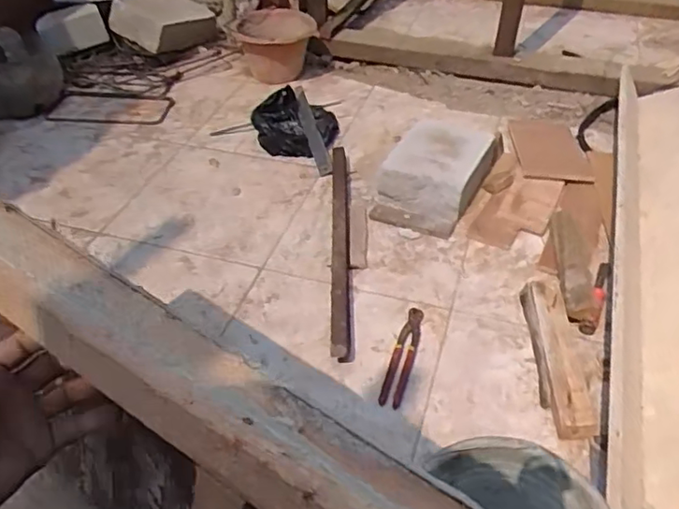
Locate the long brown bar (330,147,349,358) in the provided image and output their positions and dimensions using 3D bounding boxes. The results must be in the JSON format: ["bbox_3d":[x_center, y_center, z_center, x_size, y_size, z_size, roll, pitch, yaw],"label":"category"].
[{"bbox_3d":[0.001,-0.031,1.315,0.035,0.050,0.647,-1,42,1],"label":"long brown bar"}]

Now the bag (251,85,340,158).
[{"bbox_3d":[-0.117,-0.348,1.633,0.210,0.099,0.182,16,45,18],"label":"bag"}]

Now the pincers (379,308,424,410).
[{"bbox_3d":[0.114,0.180,1.099,0.041,0.023,0.209,11,44,15],"label":"pincers"}]

